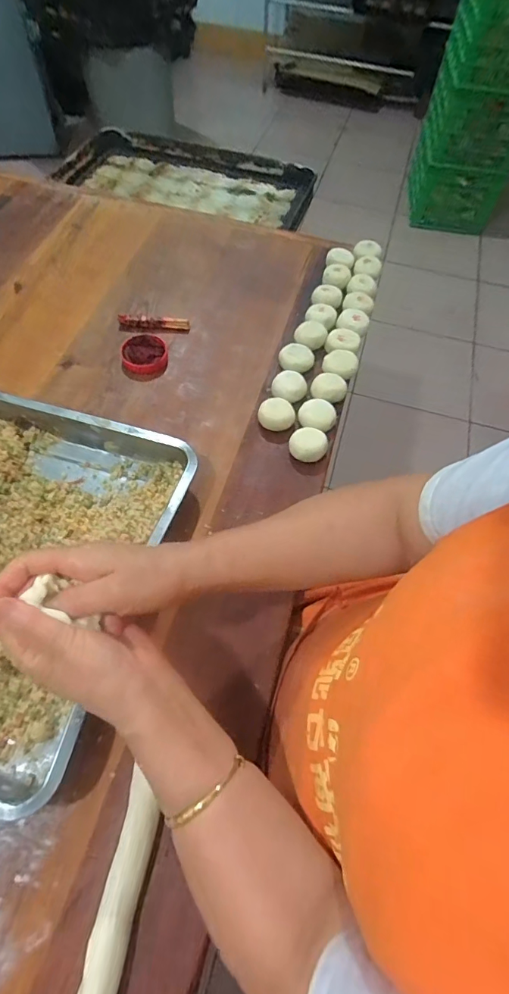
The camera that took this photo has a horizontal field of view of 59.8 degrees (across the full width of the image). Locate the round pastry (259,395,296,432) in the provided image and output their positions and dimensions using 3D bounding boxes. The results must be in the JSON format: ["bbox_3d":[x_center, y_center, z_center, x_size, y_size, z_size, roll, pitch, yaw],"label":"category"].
[{"bbox_3d":[0.031,-0.114,0.608,0.049,0.023,0.043,6,60,0],"label":"round pastry"}]

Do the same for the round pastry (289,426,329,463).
[{"bbox_3d":[0.072,-0.068,0.591,0.049,0.024,0.043,4,60,-1],"label":"round pastry"}]

